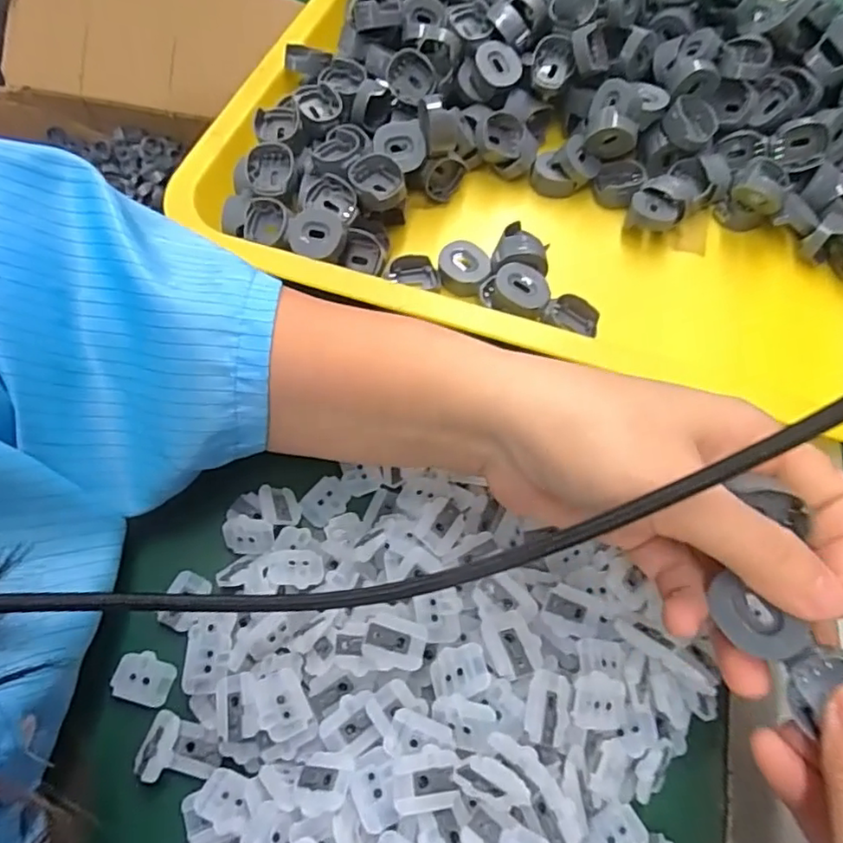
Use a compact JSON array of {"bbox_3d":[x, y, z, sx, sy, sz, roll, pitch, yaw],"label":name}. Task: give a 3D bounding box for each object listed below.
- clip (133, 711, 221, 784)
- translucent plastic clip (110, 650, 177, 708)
[{"bbox_3d":[-0.086,0.119,0.218,0.027,0.009,0.021,12,62,4],"label":"clip"},{"bbox_3d":[-0.105,0.097,0.230,0.021,0.004,0.017,14,62,5],"label":"translucent plastic clip"}]

